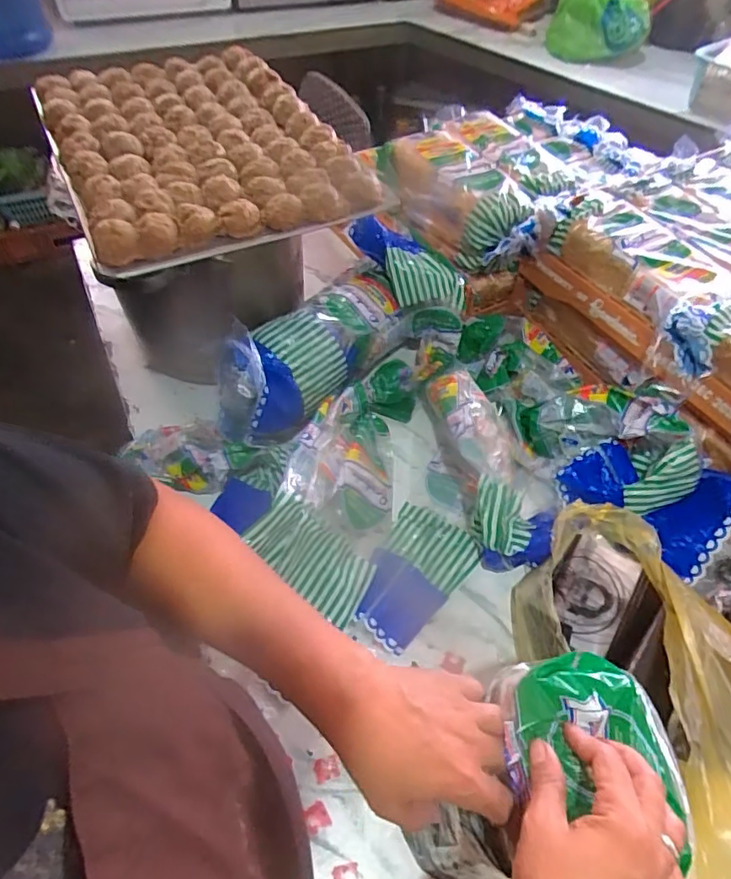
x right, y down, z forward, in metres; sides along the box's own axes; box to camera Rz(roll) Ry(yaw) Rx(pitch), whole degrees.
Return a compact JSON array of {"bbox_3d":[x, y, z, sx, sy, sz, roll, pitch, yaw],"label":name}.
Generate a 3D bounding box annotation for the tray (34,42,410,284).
[{"bbox_3d":[-0.217,-0.387,0.665,0.312,0.036,0.492,-21,58,-17],"label":"tray"}]

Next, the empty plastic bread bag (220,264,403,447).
[{"bbox_3d":[-0.066,-0.129,0.731,0.127,0.103,0.324,38,61,22],"label":"empty plastic bread bag"}]

